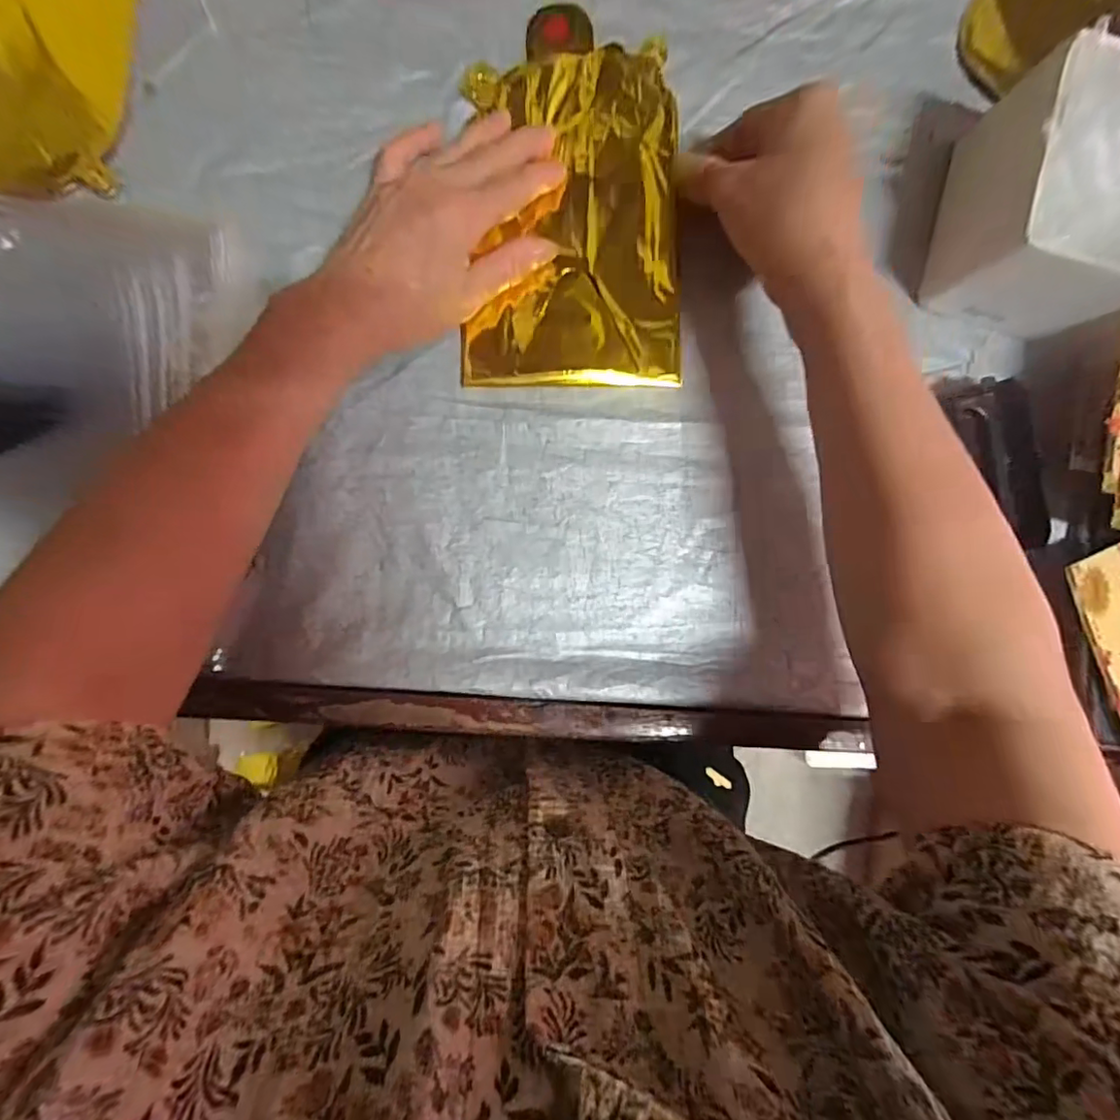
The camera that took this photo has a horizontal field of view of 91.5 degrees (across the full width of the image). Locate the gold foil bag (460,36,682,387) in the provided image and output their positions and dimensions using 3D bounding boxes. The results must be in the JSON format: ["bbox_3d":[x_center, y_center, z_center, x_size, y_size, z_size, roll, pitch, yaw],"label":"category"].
[{"bbox_3d":[0.008,-0.213,0.339,0.132,0.018,0.203,-1,90,-5],"label":"gold foil bag"}]

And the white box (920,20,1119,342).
[{"bbox_3d":[0.291,-0.212,0.321,0.107,0.091,0.119,18,89,-6],"label":"white box"}]

